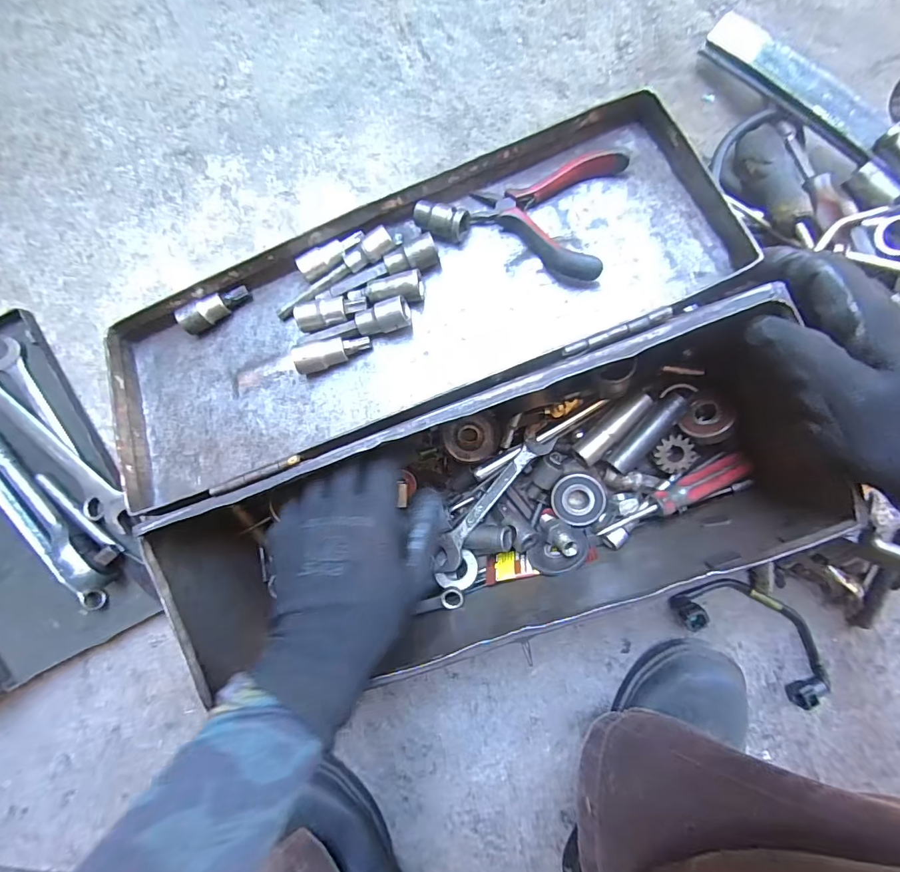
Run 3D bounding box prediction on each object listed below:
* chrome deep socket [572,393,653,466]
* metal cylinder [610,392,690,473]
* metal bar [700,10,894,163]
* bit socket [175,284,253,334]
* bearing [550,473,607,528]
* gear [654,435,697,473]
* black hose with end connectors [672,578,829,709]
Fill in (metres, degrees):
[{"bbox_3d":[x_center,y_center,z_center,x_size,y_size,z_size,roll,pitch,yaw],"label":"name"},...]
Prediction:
[{"bbox_3d":[0.138,-0.008,0.382,0.077,0.023,0.020,-41,90,6],"label":"chrome deep socket"},{"bbox_3d":[0.165,-0.003,0.380,0.019,0.025,0.078,43,96,0],"label":"metal cylinder"},{"bbox_3d":[0.270,-0.278,0.354,0.029,0.016,0.160,-40,76,5],"label":"metal bar"},{"bbox_3d":[-0.186,-0.101,0.360,0.057,0.019,0.018,-31,91,-8],"label":"bit socket"},{"bbox_3d":[0.115,0.057,0.404,0.046,0.010,0.045,0,94,4],"label":"bearing"},{"bbox_3d":[0.189,0.015,0.378,0.032,0.005,0.030,0,92,4],"label":"gear"},{"bbox_3d":[0.282,0.180,0.412,0.153,0.022,0.067,35,95,1],"label":"black hose with end connectors"}]

